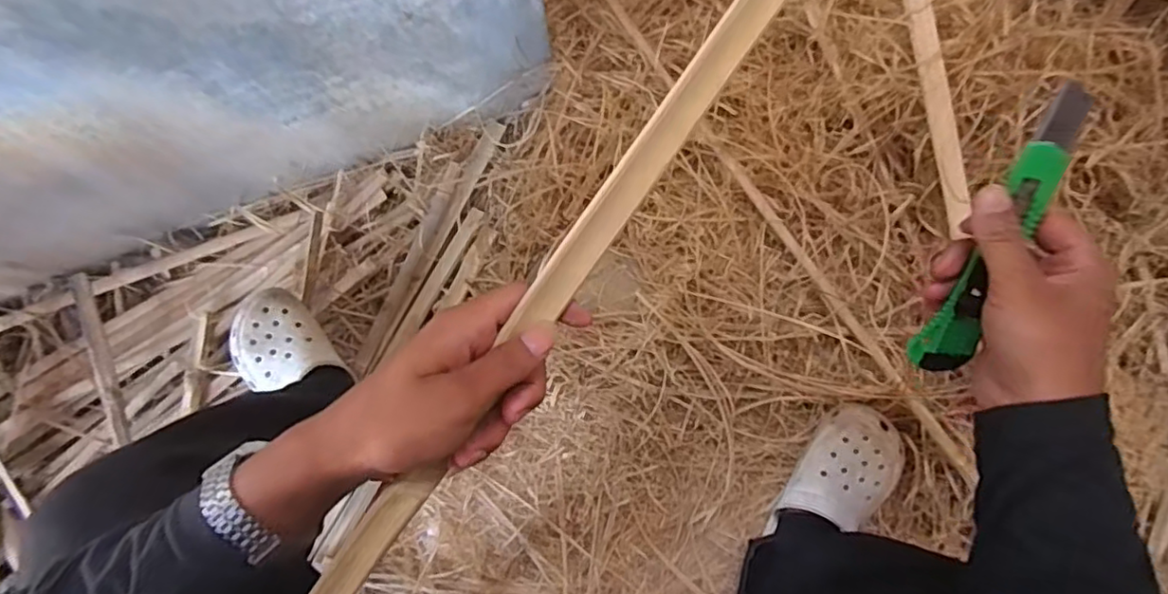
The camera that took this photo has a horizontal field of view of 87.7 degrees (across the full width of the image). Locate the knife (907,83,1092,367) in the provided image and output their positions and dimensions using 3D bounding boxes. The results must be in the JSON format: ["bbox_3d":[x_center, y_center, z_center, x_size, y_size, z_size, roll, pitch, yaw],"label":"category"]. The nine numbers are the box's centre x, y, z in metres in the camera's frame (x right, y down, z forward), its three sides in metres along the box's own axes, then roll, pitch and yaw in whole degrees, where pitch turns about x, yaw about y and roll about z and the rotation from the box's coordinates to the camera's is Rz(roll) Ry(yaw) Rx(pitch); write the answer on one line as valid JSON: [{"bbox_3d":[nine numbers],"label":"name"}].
[{"bbox_3d":[0.234,-0.029,0.346,0.026,0.012,0.171,16,117,5],"label":"knife"}]

